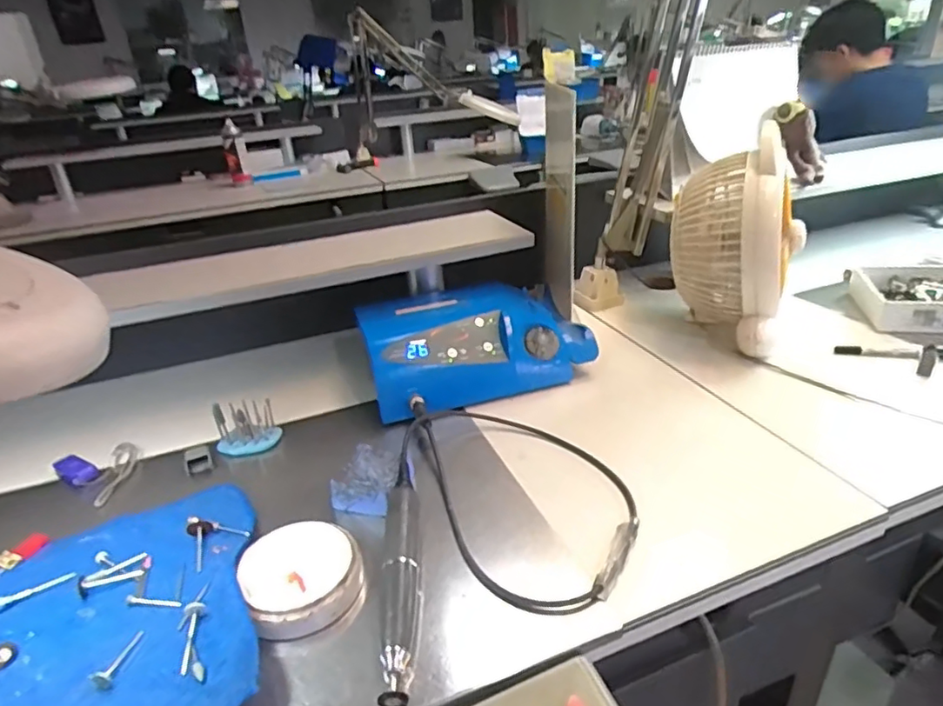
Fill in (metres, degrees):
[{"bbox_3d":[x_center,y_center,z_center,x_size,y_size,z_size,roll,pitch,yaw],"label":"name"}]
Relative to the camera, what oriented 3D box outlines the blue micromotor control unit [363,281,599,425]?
[{"bbox_3d":[0.003,-0.019,0.698,0.261,0.074,0.184,-10,28,-12],"label":"blue micromotor control unit"}]

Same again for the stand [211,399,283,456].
[{"bbox_3d":[-0.228,0.075,0.594,0.058,0.047,0.031,-12,29,-15],"label":"stand"}]

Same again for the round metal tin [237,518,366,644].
[{"bbox_3d":[-0.123,0.164,0.431,0.081,0.031,0.086,-3,28,2],"label":"round metal tin"}]

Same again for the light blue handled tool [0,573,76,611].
[{"bbox_3d":[-0.338,0.181,0.434,0.075,0.007,0.011,-20,31,-27],"label":"light blue handled tool"}]

